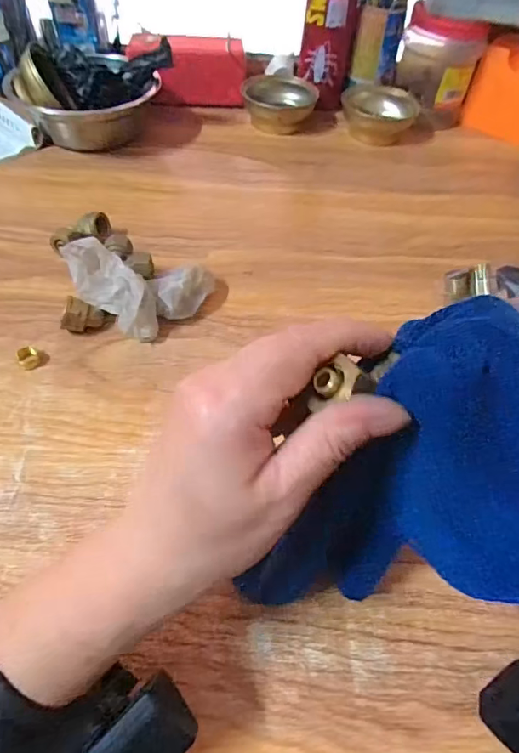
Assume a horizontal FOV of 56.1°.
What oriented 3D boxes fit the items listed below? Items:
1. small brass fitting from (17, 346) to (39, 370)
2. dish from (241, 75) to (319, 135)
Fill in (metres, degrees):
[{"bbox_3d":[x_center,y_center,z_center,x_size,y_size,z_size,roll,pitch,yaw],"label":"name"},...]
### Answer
[{"bbox_3d":[-0.176,-0.014,0.370,0.015,0.007,0.020,-19,55,-19],"label":"small brass fitting"},{"bbox_3d":[0.024,-0.353,0.639,0.093,0.047,0.085,2,51,-3],"label":"dish"}]

